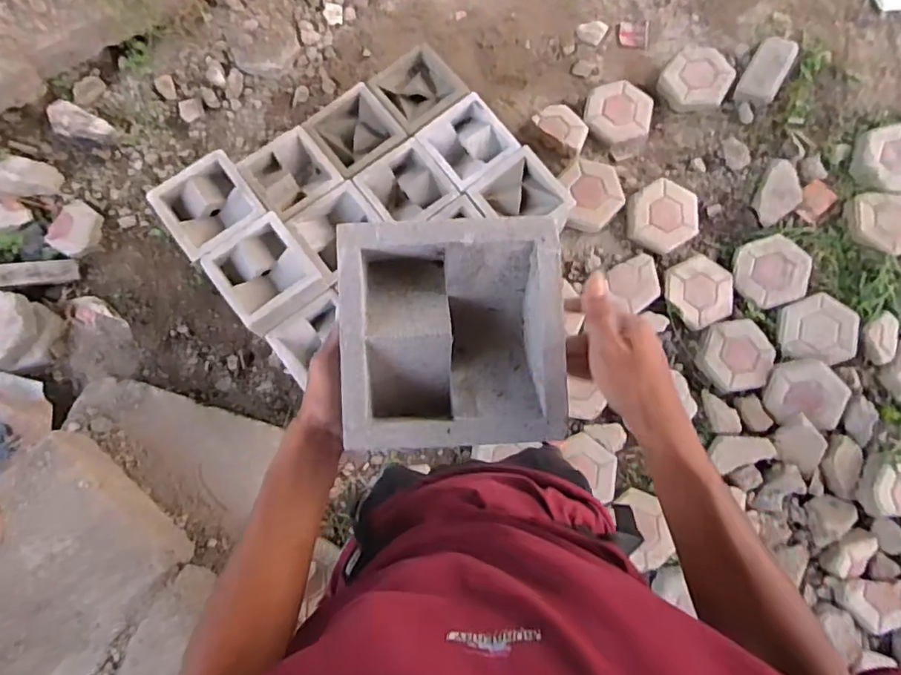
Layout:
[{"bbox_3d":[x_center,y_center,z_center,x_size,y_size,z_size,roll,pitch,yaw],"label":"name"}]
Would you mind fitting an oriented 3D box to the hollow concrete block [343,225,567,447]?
[{"bbox_3d":[0.000,-0.002,0.509,0.193,0.072,0.194,-2,85,-4],"label":"hollow concrete block"}]

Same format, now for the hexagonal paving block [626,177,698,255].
[{"bbox_3d":[0.642,-0.366,1.652,0.222,0.044,0.205,29,83,-1],"label":"hexagonal paving block"}]

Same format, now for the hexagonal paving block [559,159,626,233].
[{"bbox_3d":[0.430,-0.432,1.652,0.194,0.047,0.212,-11,81,-4],"label":"hexagonal paving block"}]

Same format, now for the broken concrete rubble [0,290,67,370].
[{"bbox_3d":[-1.193,-0.020,1.466,0.244,0.083,0.194,13,84,-3],"label":"broken concrete rubble"}]

